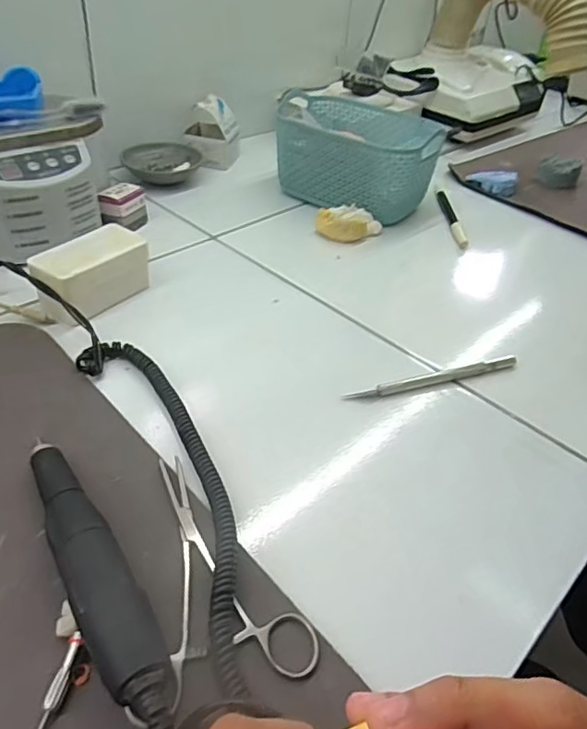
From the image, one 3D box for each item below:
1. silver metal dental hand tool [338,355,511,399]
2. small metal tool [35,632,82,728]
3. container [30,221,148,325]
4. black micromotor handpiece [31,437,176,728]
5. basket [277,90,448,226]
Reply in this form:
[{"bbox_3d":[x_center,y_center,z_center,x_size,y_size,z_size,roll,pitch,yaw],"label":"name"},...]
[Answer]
[{"bbox_3d":[0.102,0.009,0.405,0.138,0.006,0.012,-11,42,-18],"label":"silver metal dental hand tool"},{"bbox_3d":[-0.098,0.137,0.224,0.006,0.007,0.059,8,40,4],"label":"small metal tool"},{"bbox_3d":[-0.155,-0.071,0.440,0.047,0.039,0.087,21,43,19],"label":"container"},{"bbox_3d":[-0.090,0.094,0.258,0.027,0.025,0.168,-20,46,-27],"label":"black micromotor handpiece"},{"bbox_3d":[0.066,-0.220,0.609,0.164,0.080,0.142,10,40,7],"label":"basket"}]

